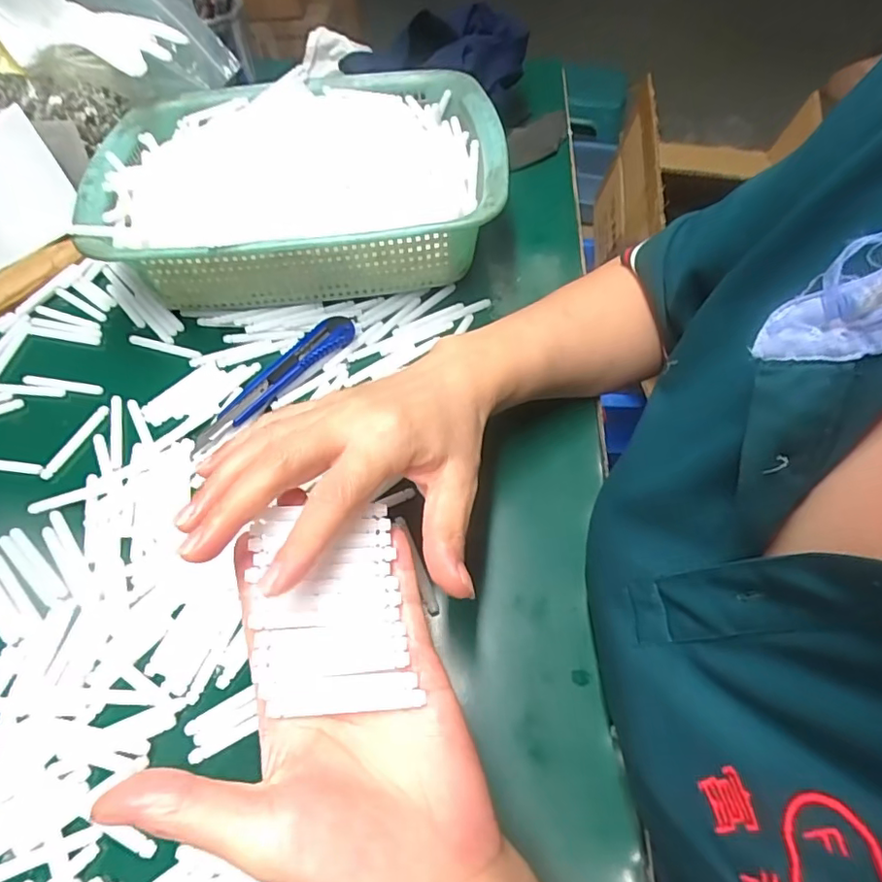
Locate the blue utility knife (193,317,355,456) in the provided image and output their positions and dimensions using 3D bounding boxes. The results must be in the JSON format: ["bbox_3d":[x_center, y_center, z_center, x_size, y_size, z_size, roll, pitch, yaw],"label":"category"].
[{"bbox_3d":[-0.112,-0.041,0.380,0.024,0.016,0.134,34,62,20],"label":"blue utility knife"}]

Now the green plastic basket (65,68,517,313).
[{"bbox_3d":[-0.107,-0.197,0.445,0.291,0.097,0.221,-4,56,-3],"label":"green plastic basket"}]

